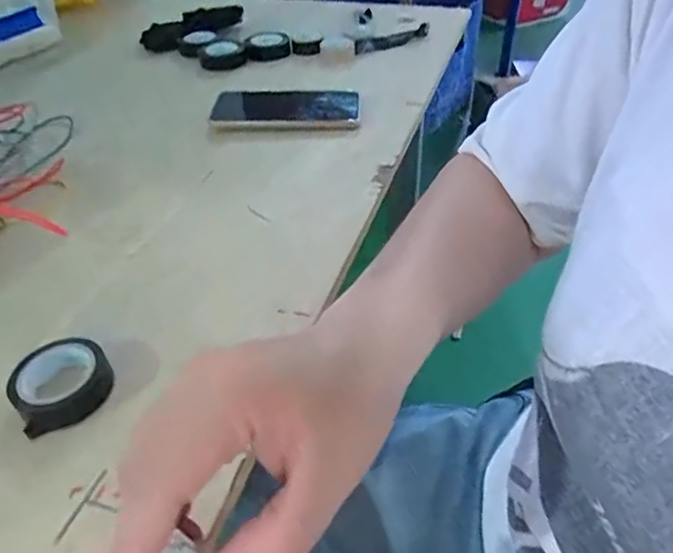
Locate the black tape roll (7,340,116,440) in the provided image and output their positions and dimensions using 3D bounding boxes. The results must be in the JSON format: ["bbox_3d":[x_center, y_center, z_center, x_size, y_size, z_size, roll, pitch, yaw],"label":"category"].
[{"bbox_3d":[-0.166,0.063,0.335,0.054,0.020,0.049,-28,48,-26],"label":"black tape roll"}]

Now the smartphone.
[{"bbox_3d":[-0.055,-0.189,0.621,0.159,0.012,0.088,-2,42,0],"label":"smartphone"}]

